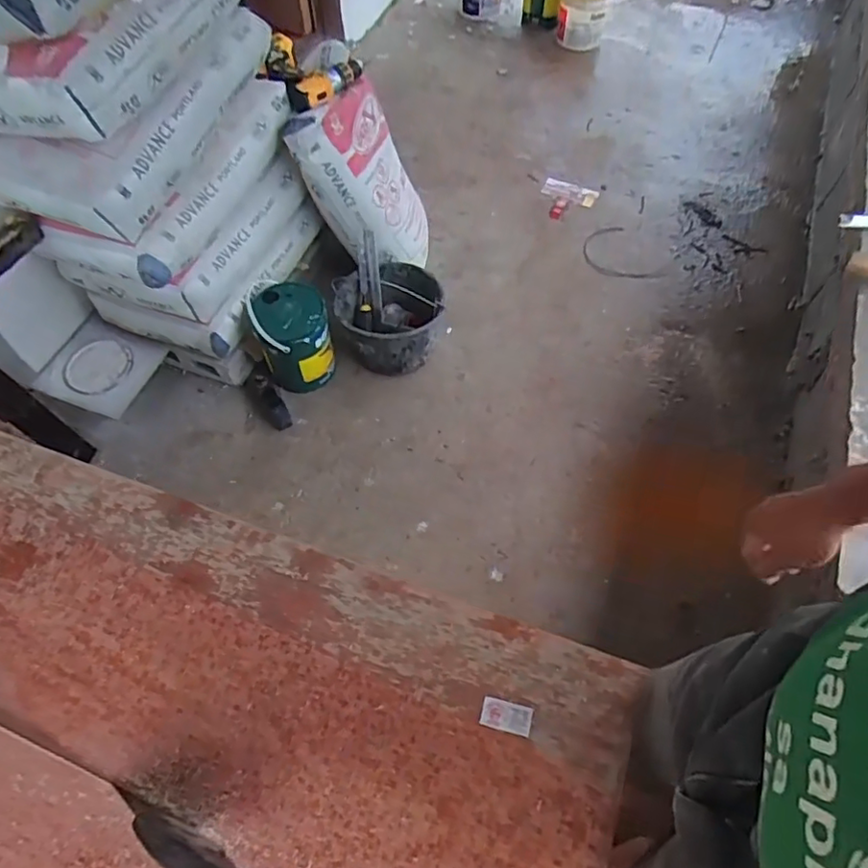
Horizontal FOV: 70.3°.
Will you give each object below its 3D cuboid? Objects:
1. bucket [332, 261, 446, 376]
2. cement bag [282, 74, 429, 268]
[{"bbox_3d":[-0.110,-0.282,1.564,0.252,0.200,0.237,-2,62,4],"label":"bucket"},{"bbox_3d":[-0.166,-0.637,1.564,0.129,0.483,0.300,10,63,34],"label":"cement bag"}]

